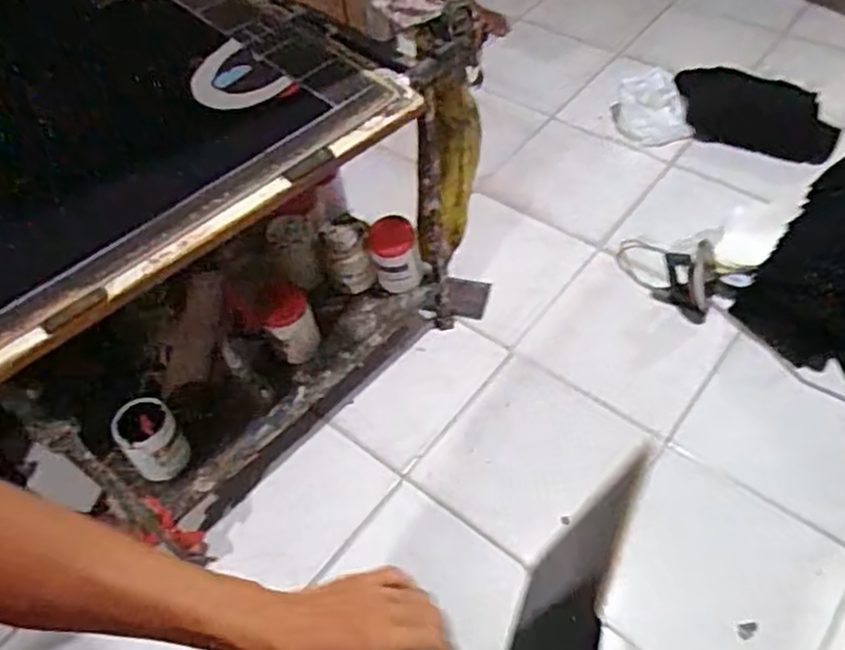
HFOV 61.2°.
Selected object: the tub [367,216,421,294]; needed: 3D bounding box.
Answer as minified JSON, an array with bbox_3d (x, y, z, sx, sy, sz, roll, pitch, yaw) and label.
[{"bbox_3d":[-0.060,-0.160,1.568,0.112,0.154,0.101,-11,54,-2],"label":"tub"}]

